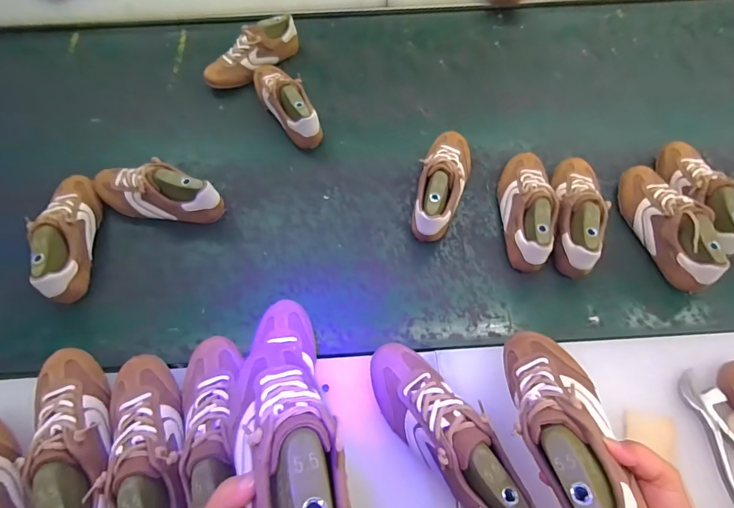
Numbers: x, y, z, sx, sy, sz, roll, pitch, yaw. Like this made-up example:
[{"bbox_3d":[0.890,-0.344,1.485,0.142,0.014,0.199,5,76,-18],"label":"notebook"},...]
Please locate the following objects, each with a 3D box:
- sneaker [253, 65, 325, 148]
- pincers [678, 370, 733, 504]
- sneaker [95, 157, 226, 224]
[{"bbox_3d":[-0.165,-0.313,0.792,0.067,0.085,0.223,-31,65,-16],"label":"sneaker"},{"bbox_3d":[0.433,0.238,0.461,0.044,0.013,0.190,-7,61,-3],"label":"pincers"},{"bbox_3d":[-0.363,-0.106,0.673,0.221,0.089,0.072,7,61,5],"label":"sneaker"}]

